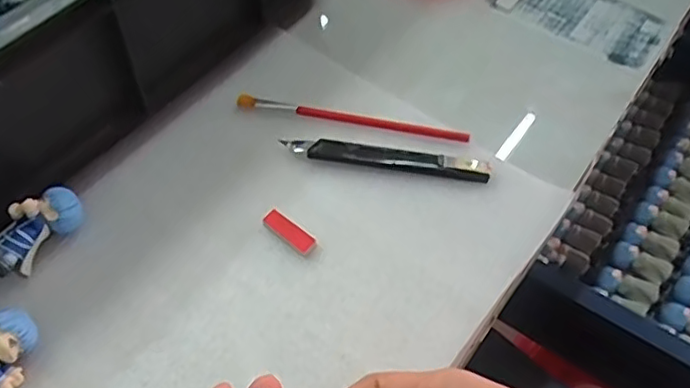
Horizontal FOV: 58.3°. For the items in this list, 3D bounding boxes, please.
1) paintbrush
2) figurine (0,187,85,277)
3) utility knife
[{"bbox_3d":[0.004,-0.056,0.443,0.169,0.004,0.012,11,55,8],"label":"paintbrush"},{"bbox_3d":[-0.183,0.022,0.364,0.023,0.033,0.061,33,60,21],"label":"figurine"},{"bbox_3d":[0.028,-0.026,0.417,0.137,0.006,0.019,6,54,4],"label":"utility knife"}]

